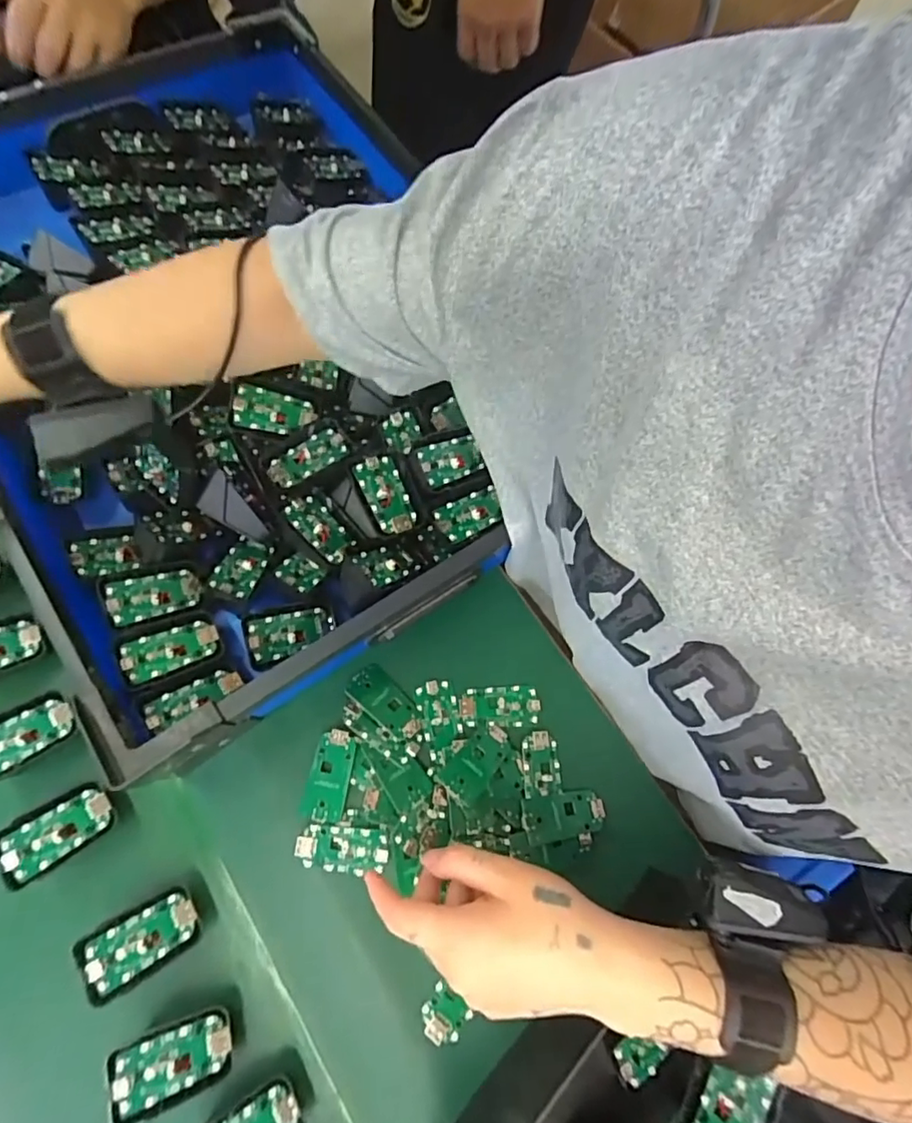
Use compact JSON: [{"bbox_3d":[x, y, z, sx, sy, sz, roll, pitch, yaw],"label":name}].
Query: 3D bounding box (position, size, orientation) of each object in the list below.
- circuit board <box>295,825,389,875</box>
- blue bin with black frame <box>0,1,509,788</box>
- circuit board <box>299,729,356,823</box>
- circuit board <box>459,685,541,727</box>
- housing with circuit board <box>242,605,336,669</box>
[{"bbox_3d":[-0.081,0.207,0.400,0.063,0.009,0.030,2,73,0],"label":"circuit board"},{"bbox_3d":[-0.195,-0.225,0.490,0.444,0.105,0.615,-33,76,-10],"label":"blue bin with black frame"},{"bbox_3d":[-0.095,0.159,0.414,0.030,0.008,0.063,10,74,3],"label":"circuit board"},{"bbox_3d":[0.035,0.116,0.446,0.062,0.006,0.031,-3,73,-1],"label":"circuit board"},{"bbox_3d":[-0.125,0.054,0.421,0.067,0.007,0.037,-12,86,-32],"label":"housing with circuit board"}]

